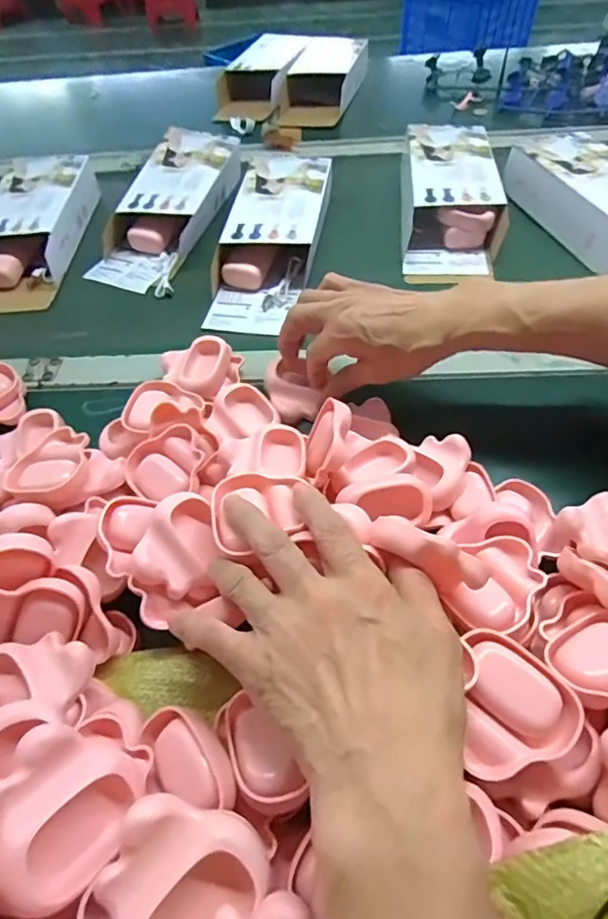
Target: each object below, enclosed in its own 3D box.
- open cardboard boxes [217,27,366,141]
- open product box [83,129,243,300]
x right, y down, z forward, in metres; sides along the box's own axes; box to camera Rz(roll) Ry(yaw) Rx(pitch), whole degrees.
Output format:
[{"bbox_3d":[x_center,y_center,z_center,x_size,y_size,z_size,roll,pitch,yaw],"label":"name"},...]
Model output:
[{"bbox_3d":[-0.024,-0.619,0.843,0.216,0.070,0.195,12,59,12],"label":"open cardboard boxes"},{"bbox_3d":[-0.152,-0.319,0.620,0.115,0.051,0.285,15,60,14],"label":"open product box"}]

